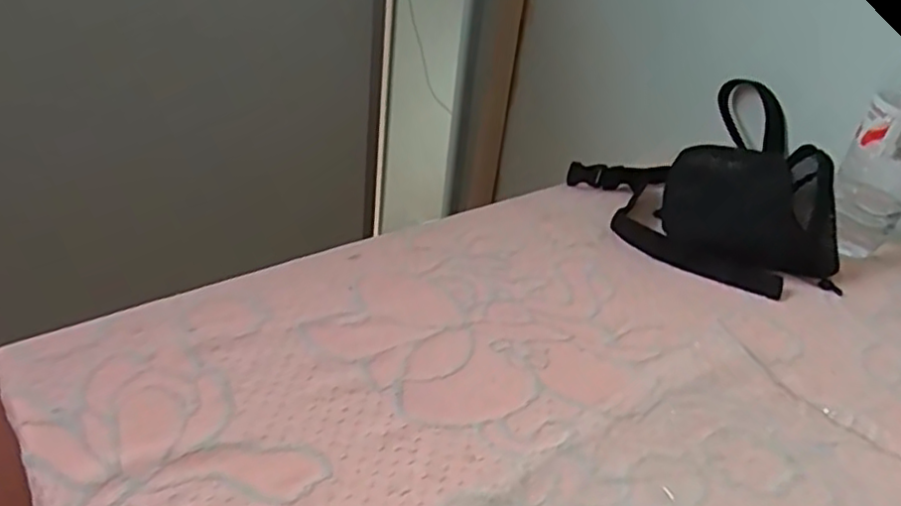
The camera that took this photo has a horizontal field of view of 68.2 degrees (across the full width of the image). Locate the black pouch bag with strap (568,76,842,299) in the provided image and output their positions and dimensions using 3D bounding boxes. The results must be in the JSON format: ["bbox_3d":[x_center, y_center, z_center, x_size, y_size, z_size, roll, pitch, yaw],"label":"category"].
[{"bbox_3d":[0.297,-0.099,0.734,0.277,0.092,0.346,21,35,21],"label":"black pouch bag with strap"}]

